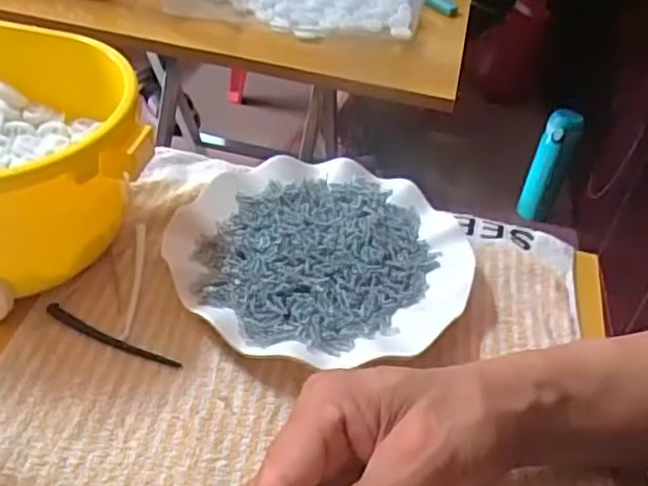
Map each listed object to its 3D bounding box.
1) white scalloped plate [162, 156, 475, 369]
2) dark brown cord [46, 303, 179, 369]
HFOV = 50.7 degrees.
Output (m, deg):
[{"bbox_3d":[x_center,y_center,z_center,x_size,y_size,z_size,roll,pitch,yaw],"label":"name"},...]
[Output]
[{"bbox_3d":[-0.004,0.006,0.439,0.175,0.023,0.178,4,41,-4],"label":"white scalloped plate"},{"bbox_3d":[-0.119,0.053,0.381,0.086,0.004,0.010,20,42,14],"label":"dark brown cord"}]

